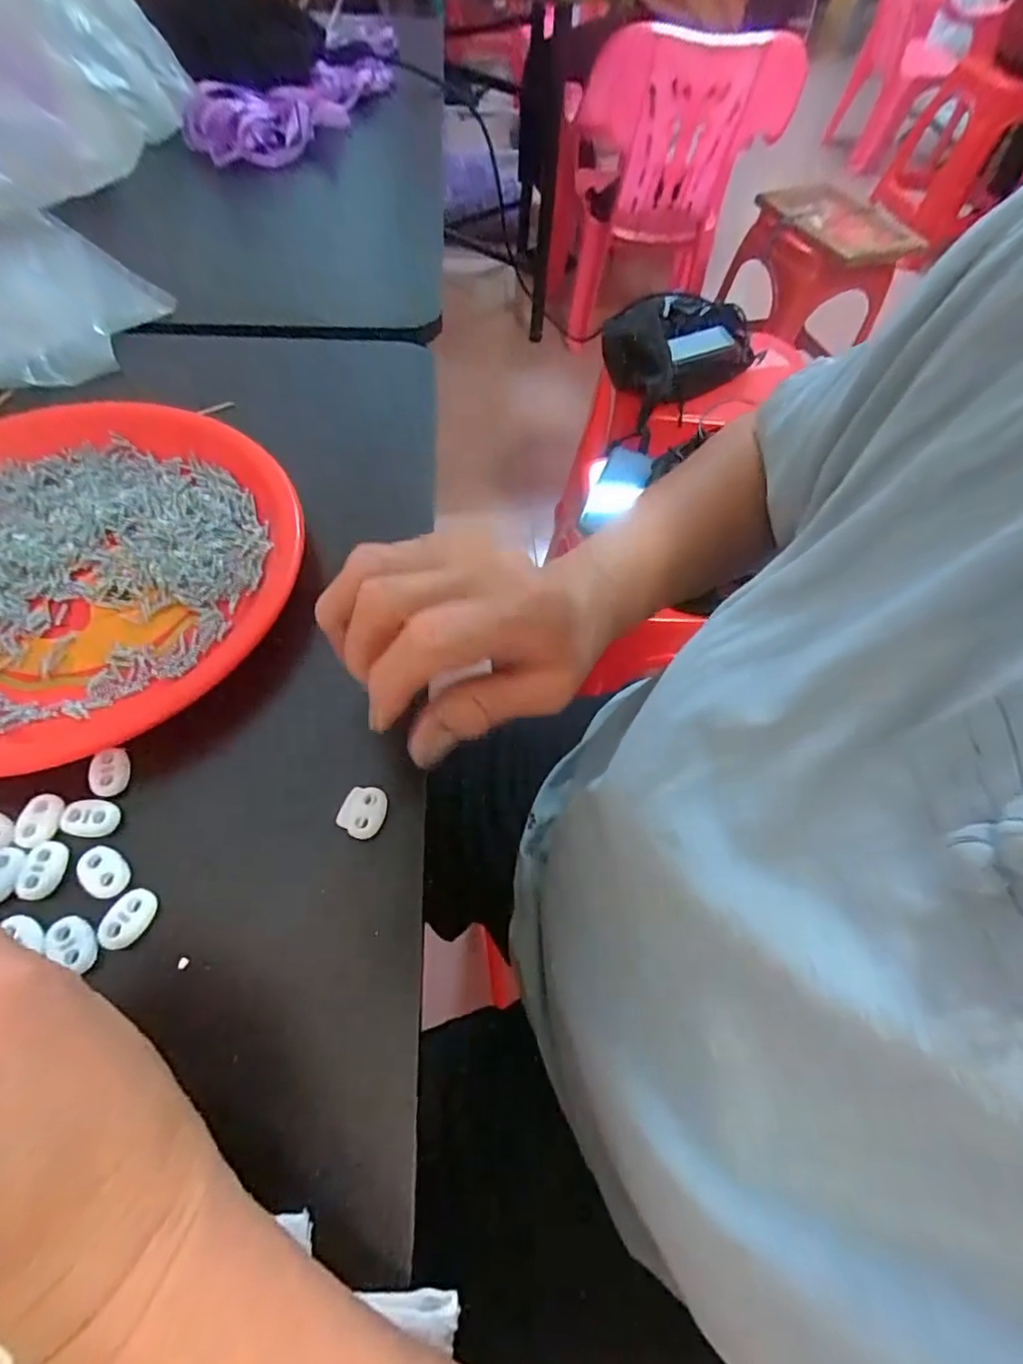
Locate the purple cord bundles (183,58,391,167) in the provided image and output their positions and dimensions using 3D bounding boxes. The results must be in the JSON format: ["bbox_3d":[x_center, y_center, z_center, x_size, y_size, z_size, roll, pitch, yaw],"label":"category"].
[{"bbox_3d":[-0.217,-0.583,0.569,0.105,0.032,0.256,15,60,5],"label":"purple cord bundles"}]

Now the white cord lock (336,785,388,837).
[{"bbox_3d":[-0.065,0.056,0.250,0.020,0.004,0.022,18,61,7],"label":"white cord lock"}]

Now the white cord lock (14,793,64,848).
[{"bbox_3d":[-0.197,0.058,0.238,0.015,0.004,0.021,6,60,0],"label":"white cord lock"}]

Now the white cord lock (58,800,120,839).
[{"bbox_3d":[-0.178,0.058,0.241,0.022,0.006,0.015,6,60,0],"label":"white cord lock"}]

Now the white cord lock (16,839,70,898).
[{"bbox_3d":[-0.190,0.076,0.231,0.013,0.004,0.022,5,60,-1],"label":"white cord lock"}]

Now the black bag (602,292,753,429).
[{"bbox_3d":[0.258,-0.522,0.886,0.257,0.075,0.160,-22,64,-15],"label":"black bag"}]

